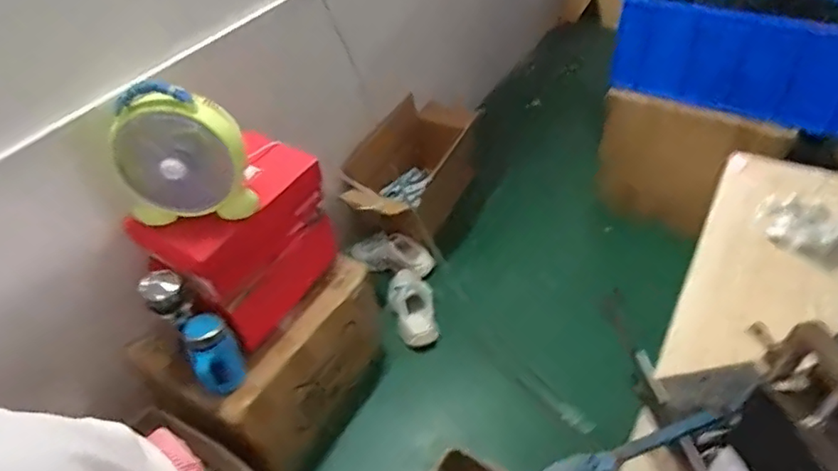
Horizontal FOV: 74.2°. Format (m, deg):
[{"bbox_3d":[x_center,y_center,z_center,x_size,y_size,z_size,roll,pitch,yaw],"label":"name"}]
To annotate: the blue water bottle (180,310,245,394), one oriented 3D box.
[{"bbox_3d":[-0.385,0.221,1.043,0.084,0.132,0.096,-26,47,-20],"label":"blue water bottle"}]

